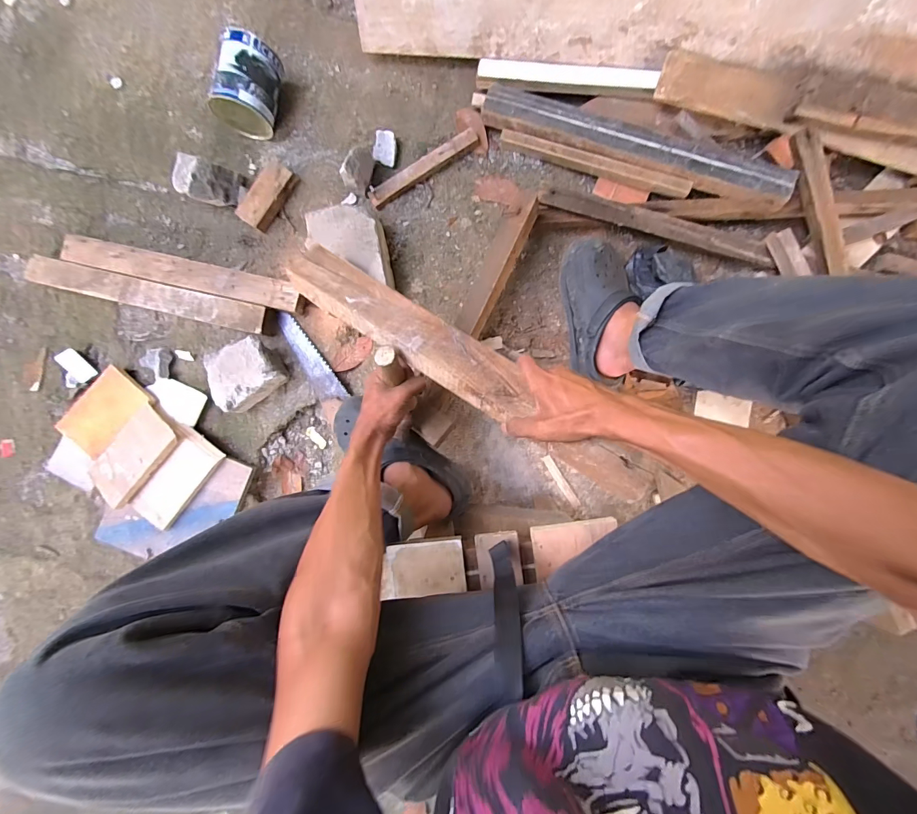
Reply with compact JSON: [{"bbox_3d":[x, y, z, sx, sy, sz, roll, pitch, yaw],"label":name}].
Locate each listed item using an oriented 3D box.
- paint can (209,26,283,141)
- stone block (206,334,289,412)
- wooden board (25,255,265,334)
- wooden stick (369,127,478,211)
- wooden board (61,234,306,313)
[{"bbox_3d":[-0.405,-0.615,0.751,0.116,0.113,0.135,13,91,4],"label":"paint can"},{"bbox_3d":[-0.421,-0.065,0.774,0.134,0.072,0.117,-27,88,3],"label":"stone block"},{"bbox_3d":[-0.643,-0.230,0.805,0.529,0.044,0.060,14,91,4],"label":"wooden board"},{"bbox_3d":[-0.070,-0.471,0.770,0.235,0.029,0.033,-30,88,3],"label":"wooden stick"},{"bbox_3d":[-0.563,-0.272,0.802,0.520,0.044,0.061,13,91,4],"label":"wooden board"}]

